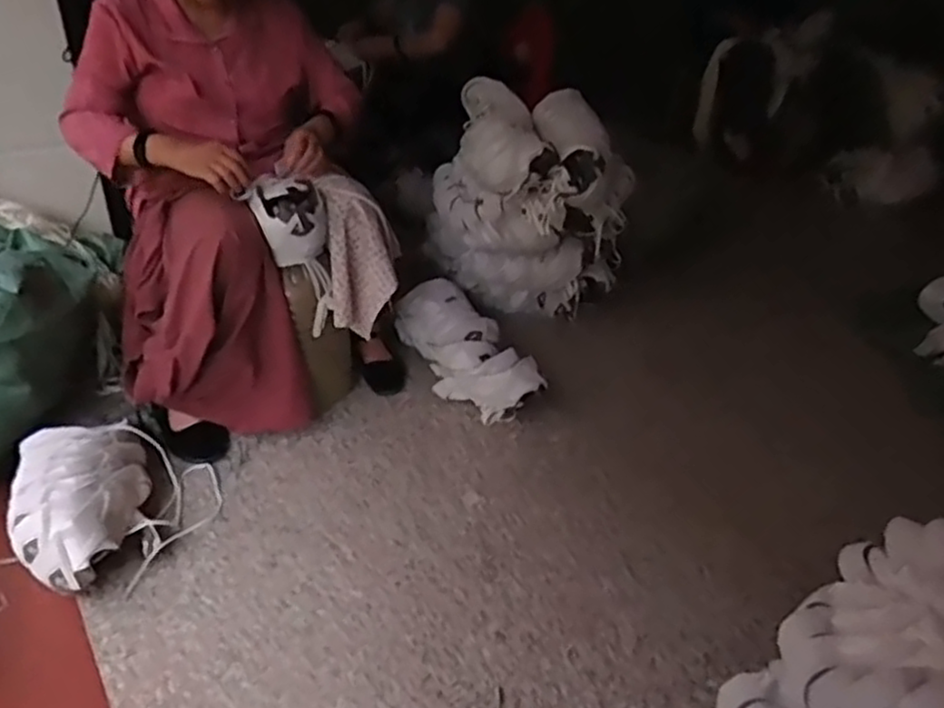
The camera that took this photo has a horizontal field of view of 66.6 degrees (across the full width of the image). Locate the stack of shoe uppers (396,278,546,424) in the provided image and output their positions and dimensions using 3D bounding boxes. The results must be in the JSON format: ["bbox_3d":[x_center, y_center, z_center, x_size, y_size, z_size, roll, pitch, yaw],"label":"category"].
[{"bbox_3d":[-0.024,-0.015,1.603,0.170,0.167,0.410,-17,37,-28],"label":"stack of shoe uppers"}]

